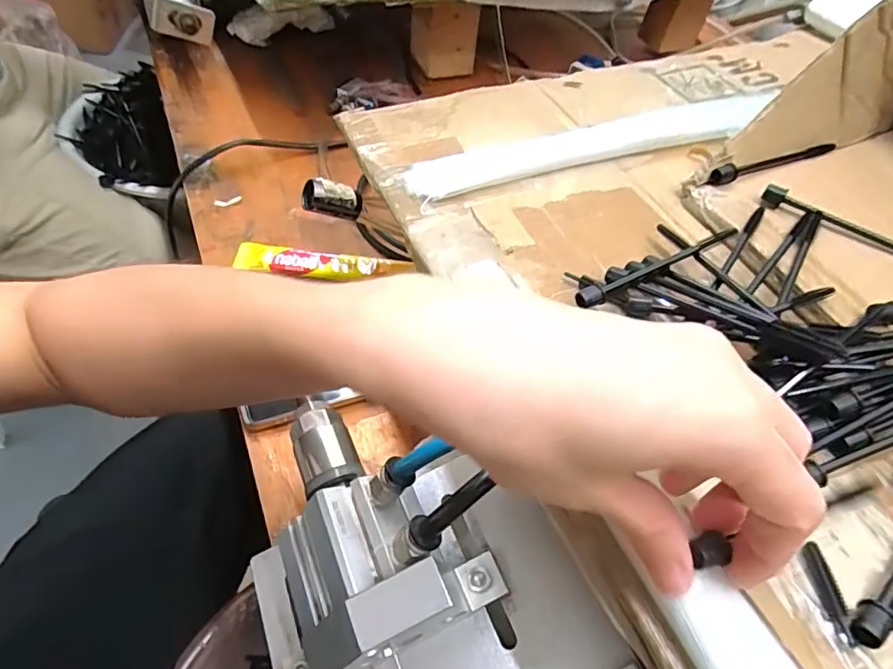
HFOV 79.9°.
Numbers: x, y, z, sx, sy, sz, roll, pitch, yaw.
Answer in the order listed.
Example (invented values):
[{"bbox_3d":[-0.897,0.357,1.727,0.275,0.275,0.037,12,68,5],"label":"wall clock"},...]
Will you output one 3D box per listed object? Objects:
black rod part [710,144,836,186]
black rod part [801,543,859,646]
[{"bbox_3d":[0.204,-0.106,0.327,0.098,0.009,0.009,-14,55,-19],"label":"black rod part"},{"bbox_3d":[0.133,0.089,0.184,0.007,0.005,0.032,5,51,-5],"label":"black rod part"}]

